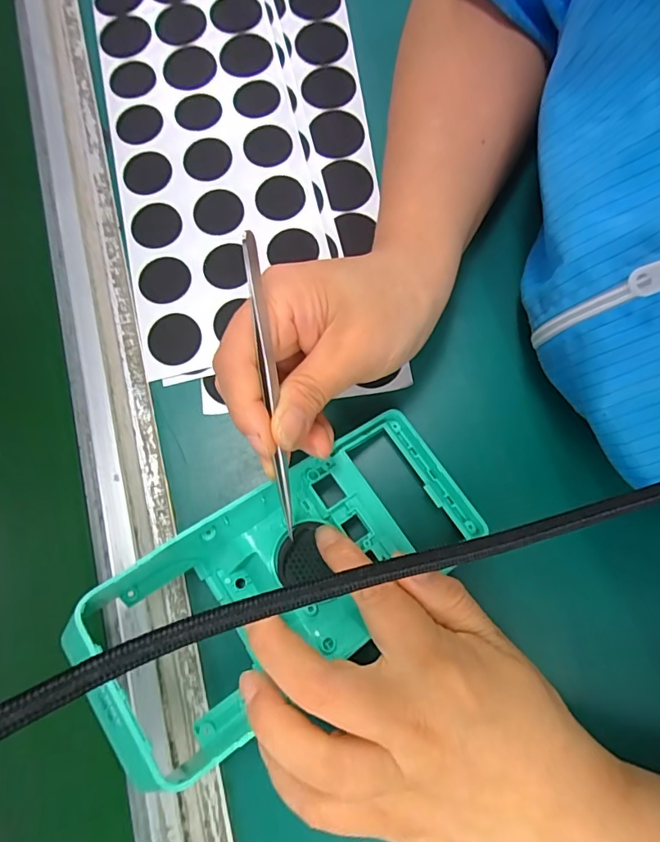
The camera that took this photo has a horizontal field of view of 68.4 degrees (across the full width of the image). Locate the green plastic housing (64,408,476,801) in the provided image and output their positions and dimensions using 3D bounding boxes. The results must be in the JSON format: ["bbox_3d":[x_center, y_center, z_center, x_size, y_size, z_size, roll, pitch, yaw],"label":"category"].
[{"bbox_3d":[-0.017,0.070,0.226,0.177,0.047,0.080,-33,77,-21],"label":"green plastic housing"}]

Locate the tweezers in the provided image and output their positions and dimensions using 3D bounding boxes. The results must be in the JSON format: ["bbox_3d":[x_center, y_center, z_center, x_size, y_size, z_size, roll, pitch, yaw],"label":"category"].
[{"bbox_3d":[-0.025,-0.008,0.200,0.005,0.013,0.130,-5,119,-1],"label":"tweezers"}]

